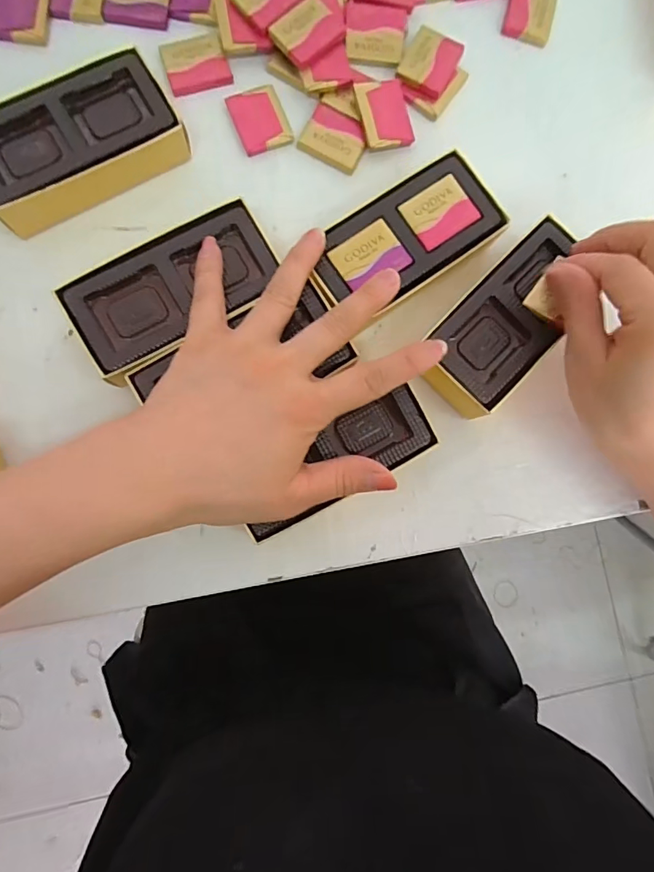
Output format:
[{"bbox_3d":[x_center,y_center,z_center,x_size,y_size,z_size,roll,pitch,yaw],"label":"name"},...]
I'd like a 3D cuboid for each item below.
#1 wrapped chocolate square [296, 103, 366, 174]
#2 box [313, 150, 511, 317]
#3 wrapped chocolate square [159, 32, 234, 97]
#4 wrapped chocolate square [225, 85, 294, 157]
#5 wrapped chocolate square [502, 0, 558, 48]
[{"bbox_3d":[0.006,-0.190,0.302,0.038,0.005,0.033,25,83,-2],"label":"wrapped chocolate square"},{"bbox_3d":[0.044,-0.112,0.287,0.113,0.031,0.056,-35,88,-7],"label":"box"},{"bbox_3d":[-0.083,-0.235,0.303,0.038,0.006,0.032,-20,86,-6],"label":"wrapped chocolate square"},{"bbox_3d":[-0.042,-0.200,0.301,0.032,0.004,0.042,-21,86,-6],"label":"wrapped chocolate square"},{"bbox_3d":[0.138,-0.287,0.323,0.031,0.004,0.039,15,83,-3],"label":"wrapped chocolate square"}]

